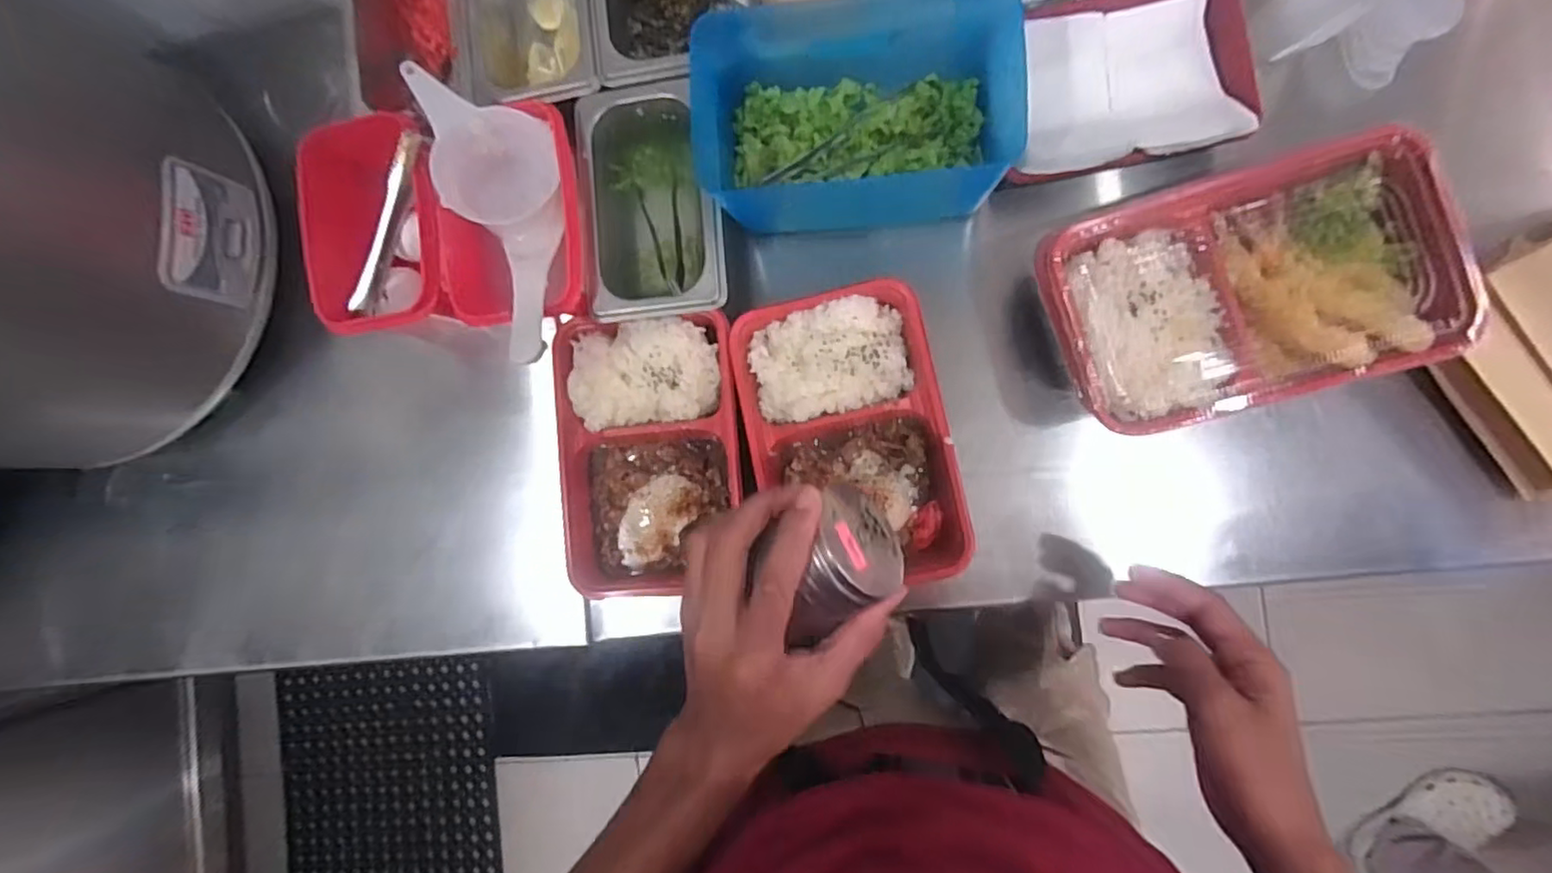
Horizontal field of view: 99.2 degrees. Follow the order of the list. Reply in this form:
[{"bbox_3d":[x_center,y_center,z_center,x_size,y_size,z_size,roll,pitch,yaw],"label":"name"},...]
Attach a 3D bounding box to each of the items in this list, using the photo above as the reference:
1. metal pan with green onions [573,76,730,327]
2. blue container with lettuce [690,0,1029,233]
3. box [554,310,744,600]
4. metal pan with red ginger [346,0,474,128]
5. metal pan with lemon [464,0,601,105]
[{"bbox_3d":[-0.092,-0.181,0.514,0.102,0.059,0.180,-6,87,8],"label":"metal pan with green onions"},{"bbox_3d":[0.059,-0.237,0.478,0.220,0.100,0.138,-3,87,8],"label":"blue container with lettuce"},{"bbox_3d":[-0.095,0.017,0.525,0.138,0.048,0.216,-3,87,8],"label":"box"},{"bbox_3d":[-0.292,-0.335,0.546,0.100,0.071,0.157,-9,86,8],"label":"metal pan with red ginger"},{"bbox_3d":[-0.191,-0.343,0.539,0.100,0.056,0.177,-8,87,8],"label":"metal pan with lemon"}]

